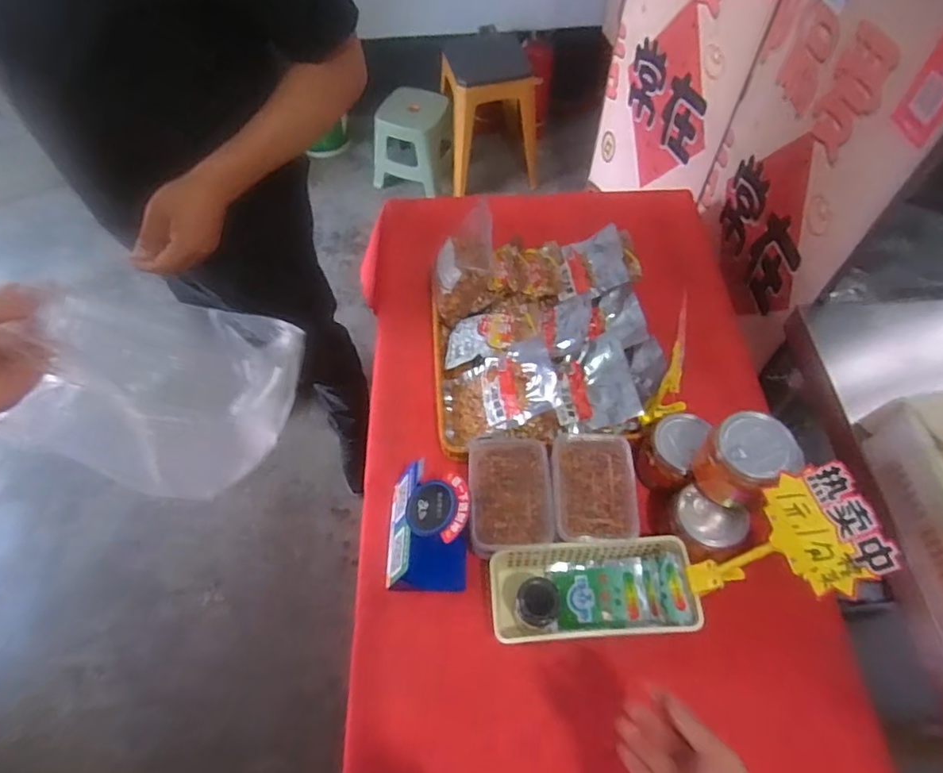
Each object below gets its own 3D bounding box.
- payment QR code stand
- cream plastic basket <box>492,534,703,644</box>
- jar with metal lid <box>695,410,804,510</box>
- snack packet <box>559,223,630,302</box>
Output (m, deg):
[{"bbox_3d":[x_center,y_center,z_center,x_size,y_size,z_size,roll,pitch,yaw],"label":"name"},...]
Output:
[{"bbox_3d":[-0.064,0.196,0.821,0.125,0.149,0.151,-1,58,3],"label":"payment QR code stand"},{"bbox_3d":[0.165,0.286,0.799,0.271,0.075,0.121,-4,58,0],"label":"cream plastic basket"},{"bbox_3d":[0.366,0.099,0.774,0.100,0.099,0.097,-1,58,2],"label":"jar with metal lid"},{"bbox_3d":[0.225,-0.233,1.073,0.121,0.044,0.157,-1,58,2],"label":"snack packet"}]

